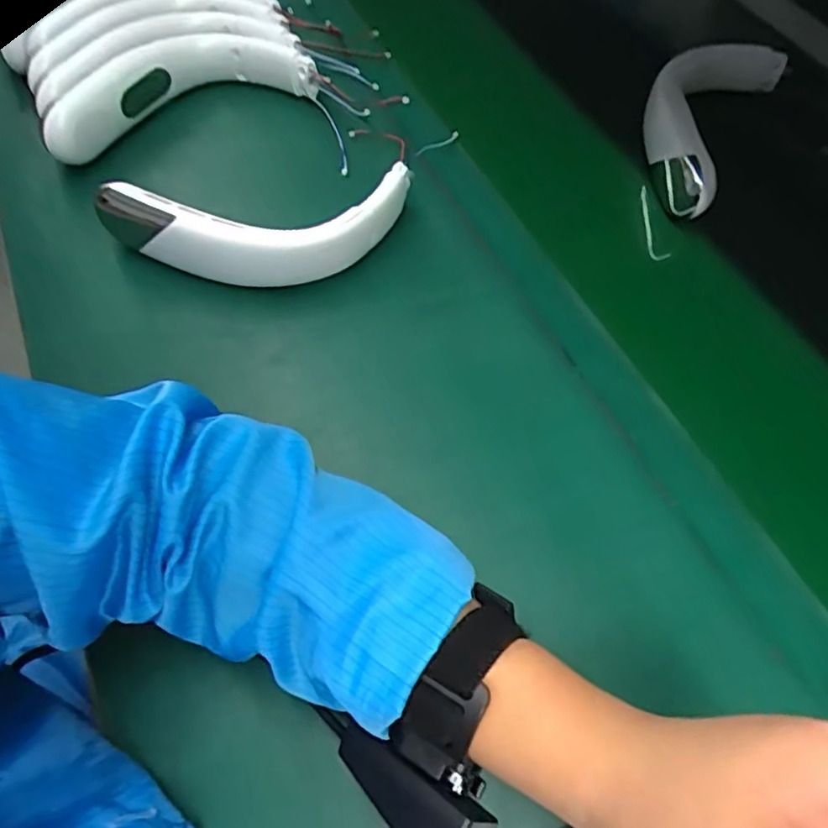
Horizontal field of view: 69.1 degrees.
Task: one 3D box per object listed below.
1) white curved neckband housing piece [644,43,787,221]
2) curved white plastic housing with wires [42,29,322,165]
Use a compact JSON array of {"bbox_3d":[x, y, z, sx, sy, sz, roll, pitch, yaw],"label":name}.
[{"bbox_3d":[0.255,-0.269,0.540,0.089,0.059,0.220,29,65,15],"label":"white curved neckband housing piece"},{"bbox_3d":[-0.224,-0.311,0.575,0.244,0.062,0.094,-17,63,-9],"label":"curved white plastic housing with wires"}]

